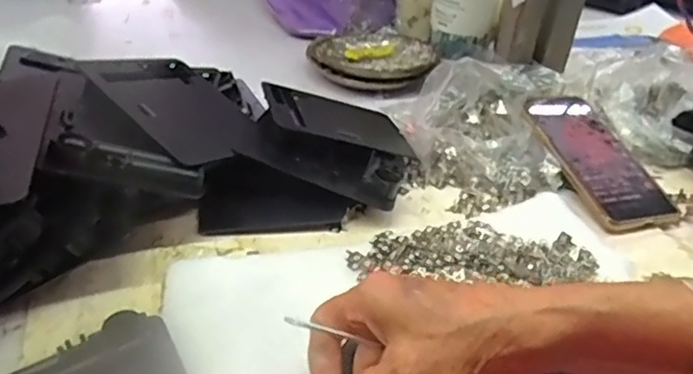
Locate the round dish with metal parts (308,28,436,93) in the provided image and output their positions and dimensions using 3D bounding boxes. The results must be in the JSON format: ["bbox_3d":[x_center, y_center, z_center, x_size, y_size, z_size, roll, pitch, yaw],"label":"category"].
[{"bbox_3d":[0.029,-0.153,0.693,0.145,0.025,0.143,2,36,-2],"label":"round dish with metal parts"}]

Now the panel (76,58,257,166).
[{"bbox_3d":[-0.133,-0.066,0.484,0.129,0.007,0.111,40,29,14],"label":"panel"}]

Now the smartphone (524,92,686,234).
[{"bbox_3d":[0.222,-0.028,0.534,0.082,0.011,0.161,-8,50,-16],"label":"smartphone"}]

